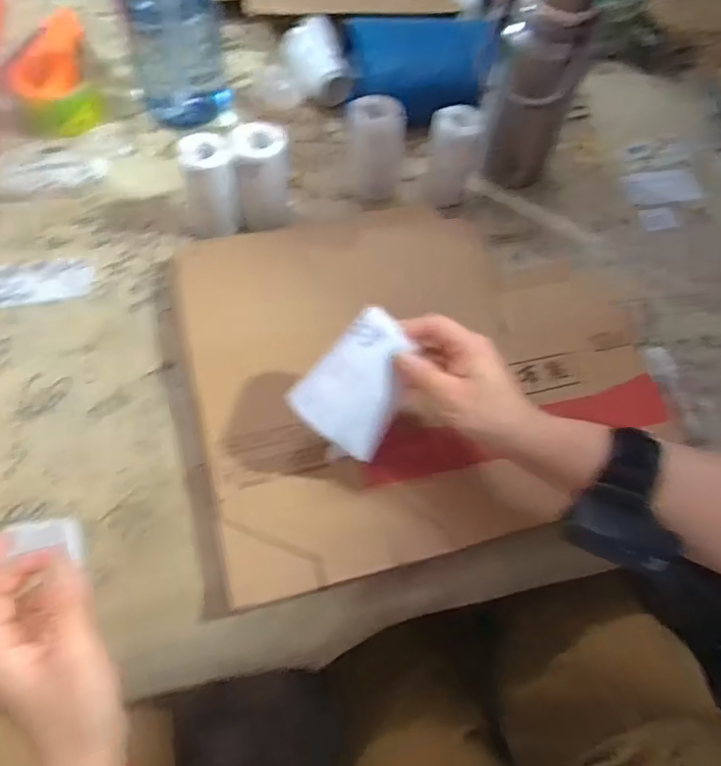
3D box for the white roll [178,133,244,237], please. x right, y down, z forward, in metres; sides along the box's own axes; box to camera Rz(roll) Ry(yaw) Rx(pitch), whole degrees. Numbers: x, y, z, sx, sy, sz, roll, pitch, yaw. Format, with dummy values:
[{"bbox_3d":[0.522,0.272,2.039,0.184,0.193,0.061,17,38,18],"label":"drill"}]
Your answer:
[{"bbox_3d":[-0.153,-0.202,0.581,0.051,0.088,0.057,-14,62,-12],"label":"white roll"}]

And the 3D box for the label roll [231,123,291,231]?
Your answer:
[{"bbox_3d":[-0.100,-0.210,0.583,0.053,0.084,0.045,-6,61,-8],"label":"label roll"}]

